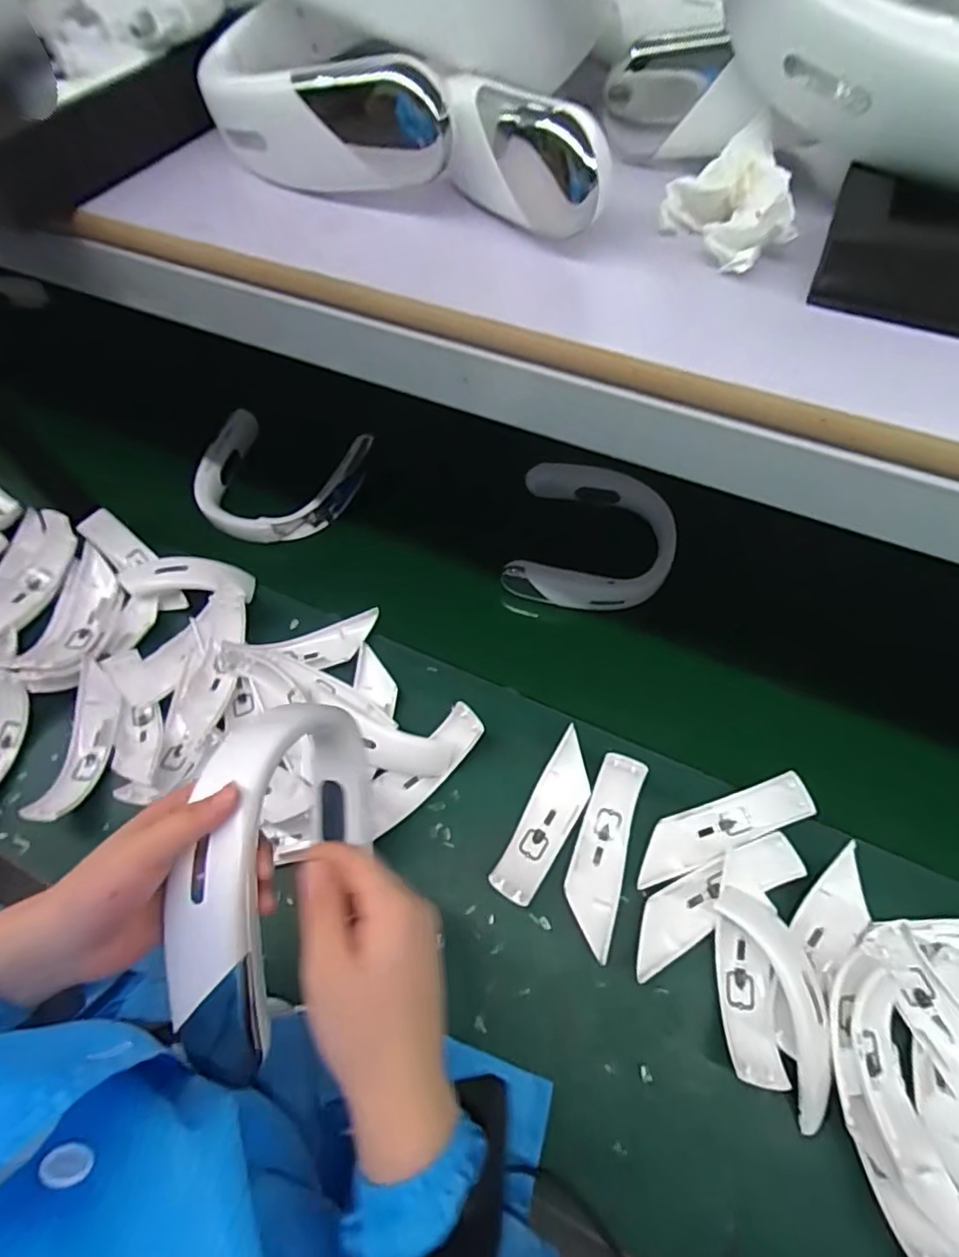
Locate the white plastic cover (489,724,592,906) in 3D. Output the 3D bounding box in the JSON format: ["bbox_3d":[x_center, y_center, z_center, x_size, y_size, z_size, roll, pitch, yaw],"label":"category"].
[{"bbox_3d":[0.071,0.186,0.584,0.052,0.040,0.174,25,66,16],"label":"white plastic cover"}]

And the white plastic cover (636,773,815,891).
[{"bbox_3d":[0.232,0.194,0.574,0.175,0.041,0.050,-27,63,2],"label":"white plastic cover"}]

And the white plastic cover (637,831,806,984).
[{"bbox_3d":[0.210,0.251,0.541,0.182,0.035,0.055,-25,63,-10],"label":"white plastic cover"}]

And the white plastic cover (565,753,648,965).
[{"bbox_3d":[0.118,0.211,0.563,0.050,0.047,0.172,15,63,11],"label":"white plastic cover"}]

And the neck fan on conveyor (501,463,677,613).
[{"bbox_3d":[0.142,-0.112,0.744,0.197,0.071,0.183,14,63,10],"label":"neck fan on conveyor"}]

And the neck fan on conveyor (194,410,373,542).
[{"bbox_3d":[-0.282,-0.205,0.813,0.193,0.070,0.196,20,64,13],"label":"neck fan on conveyor"}]

